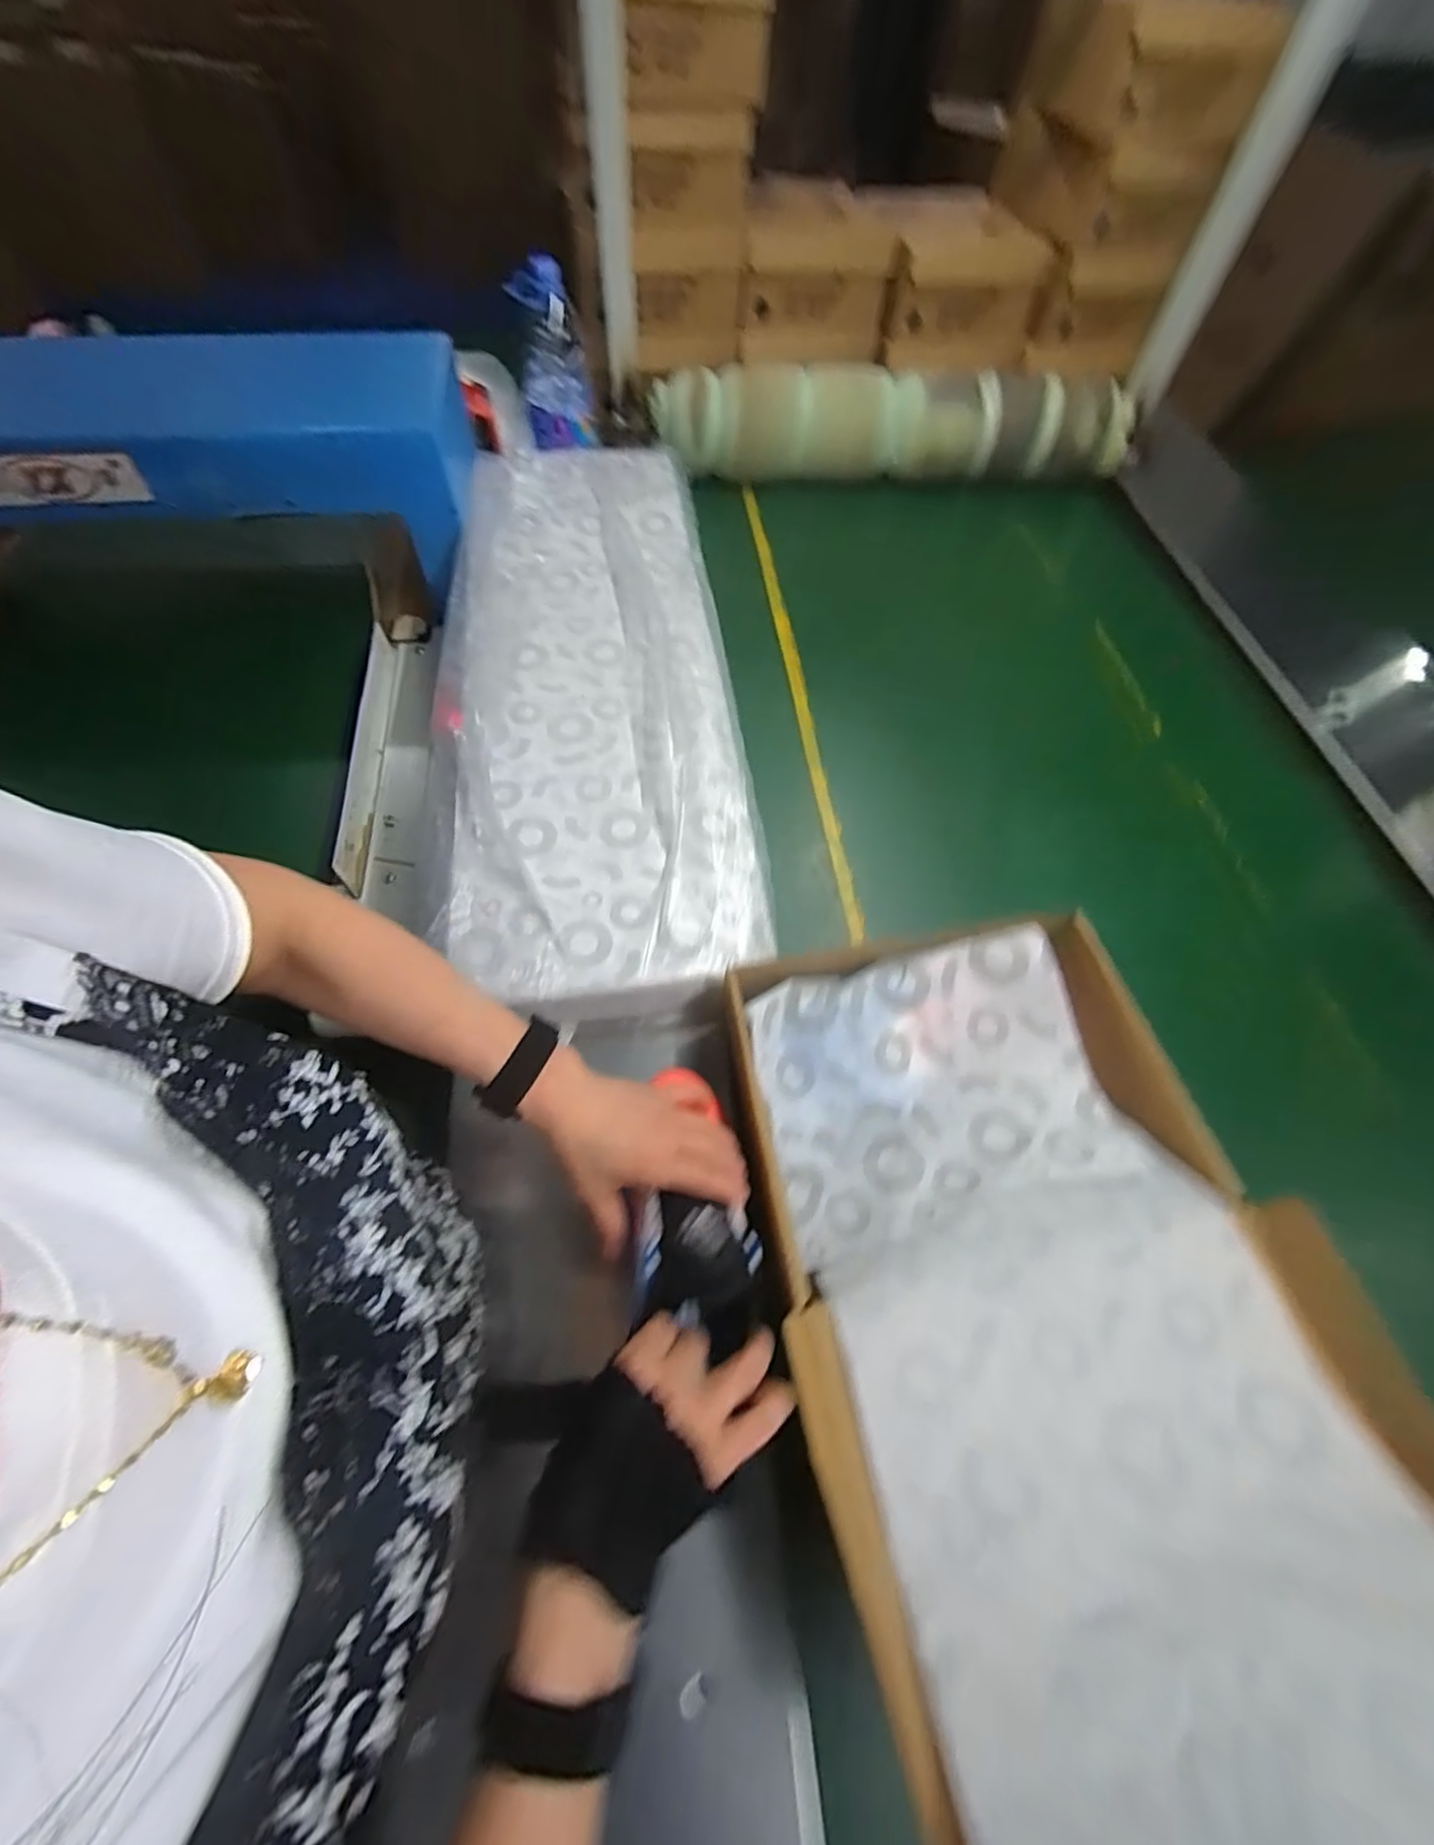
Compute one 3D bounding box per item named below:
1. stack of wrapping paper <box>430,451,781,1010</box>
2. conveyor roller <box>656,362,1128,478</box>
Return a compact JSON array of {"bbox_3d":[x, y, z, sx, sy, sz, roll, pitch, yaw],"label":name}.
[{"bbox_3d":[-0.153,-0.303,0.770,0.310,0.048,0.862,-5,59,-8],"label":"stack of wrapping paper"},{"bbox_3d":[0.304,-0.853,1.146,0.826,0.182,0.164,-4,59,-7],"label":"conveyor roller"}]

